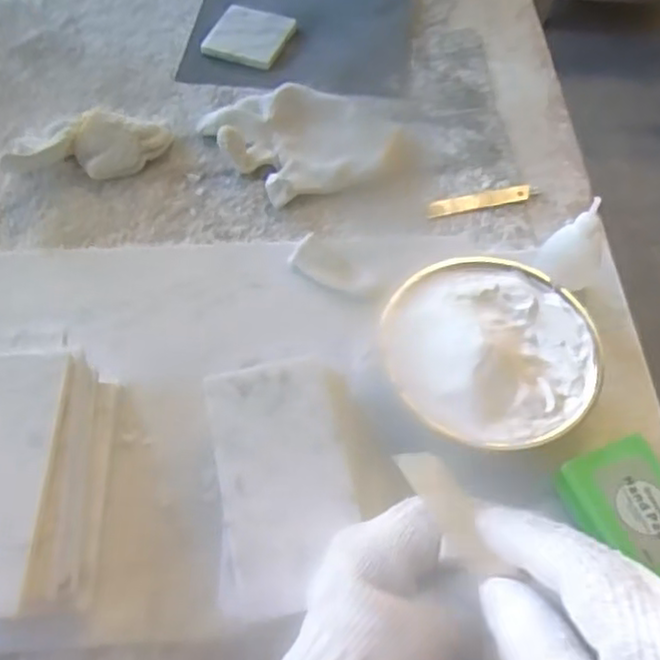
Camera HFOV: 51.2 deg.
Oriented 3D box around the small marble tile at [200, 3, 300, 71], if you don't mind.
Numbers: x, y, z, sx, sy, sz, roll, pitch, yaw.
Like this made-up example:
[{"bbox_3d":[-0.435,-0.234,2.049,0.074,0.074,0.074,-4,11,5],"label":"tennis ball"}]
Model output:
[{"bbox_3d":[-0.083,-0.302,0.707,0.078,0.009,0.079,19,61,10],"label":"small marble tile"}]

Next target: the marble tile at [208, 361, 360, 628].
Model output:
[{"bbox_3d":[-0.028,0.086,0.405,0.078,0.010,0.150,-6,60,-5],"label":"marble tile"}]

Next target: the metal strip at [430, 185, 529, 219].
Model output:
[{"bbox_3d":[0.130,-0.112,0.598,0.096,0.004,0.017,-12,68,-11],"label":"metal strip"}]

